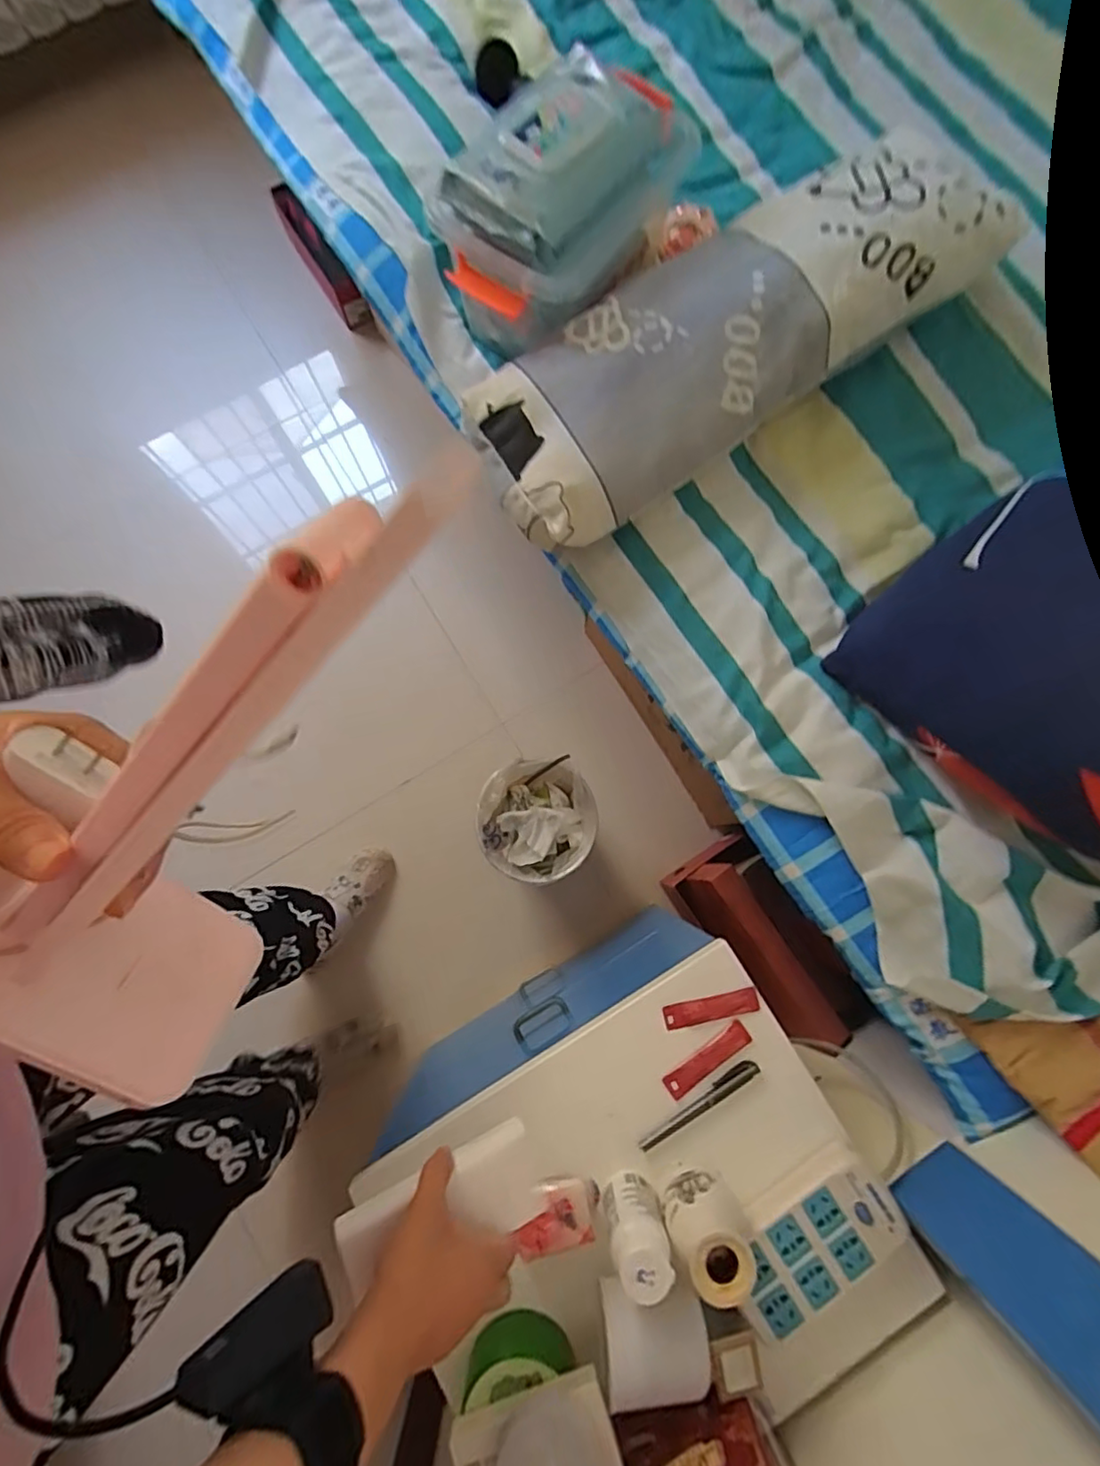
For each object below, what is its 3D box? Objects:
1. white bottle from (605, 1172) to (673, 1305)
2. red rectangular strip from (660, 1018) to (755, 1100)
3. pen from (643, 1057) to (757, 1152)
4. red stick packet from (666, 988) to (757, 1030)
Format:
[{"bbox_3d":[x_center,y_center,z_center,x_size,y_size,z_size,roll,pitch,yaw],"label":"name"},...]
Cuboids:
[{"bbox_3d":[0.076,0.434,0.510,0.048,0.097,0.045,-12,80,-2],"label":"white bottle"},{"bbox_3d":[0.159,0.329,0.588,0.097,0.004,0.025,-36,82,-6],"label":"red rectangular strip"},{"bbox_3d":[0.148,0.369,0.579,0.136,0.010,0.016,-35,82,-6],"label":"pen"},{"bbox_3d":[0.164,0.281,0.596,0.096,0.006,0.024,-12,80,-2],"label":"red stick packet"}]

